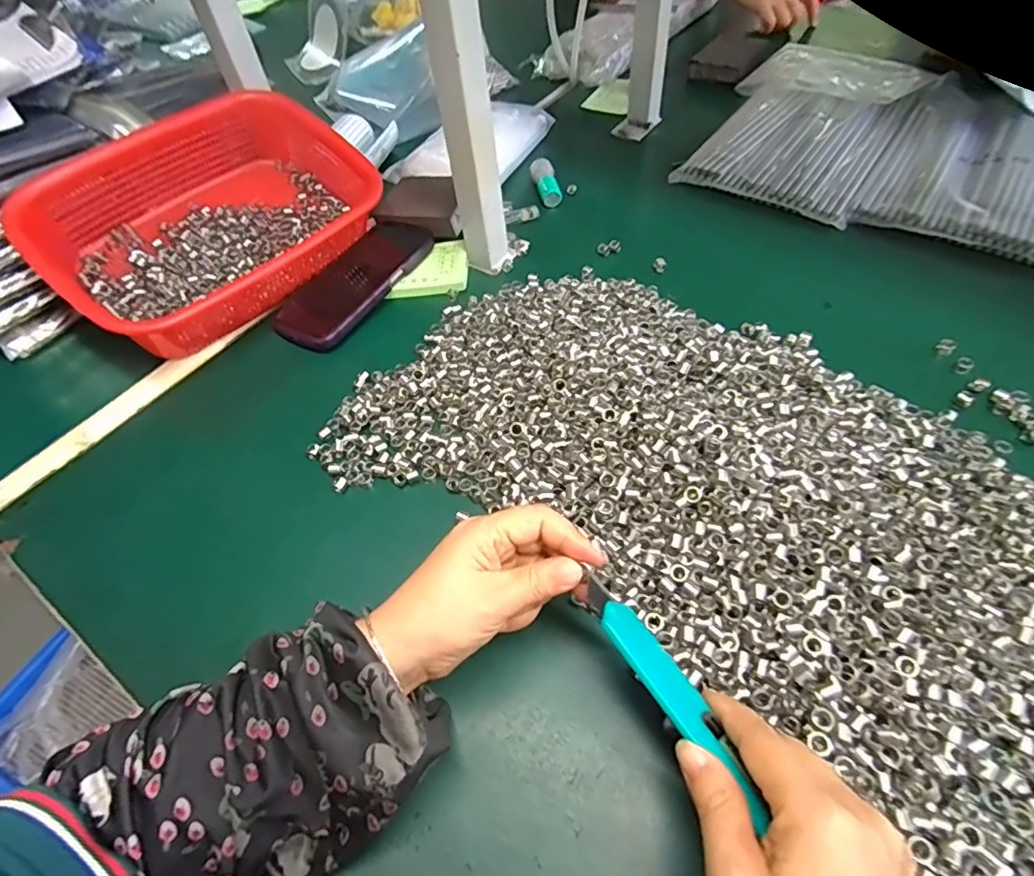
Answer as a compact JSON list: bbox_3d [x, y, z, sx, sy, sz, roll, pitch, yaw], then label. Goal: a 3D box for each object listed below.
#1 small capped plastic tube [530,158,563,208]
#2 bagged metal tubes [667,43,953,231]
[{"bbox_3d":[0.032,-0.281,0.622,0.026,0.028,0.058,-13,53,-4],"label":"small capped plastic tube"},{"bbox_3d":[0.329,-0.360,0.642,0.189,0.039,0.313,28,61,24],"label":"bagged metal tubes"}]

